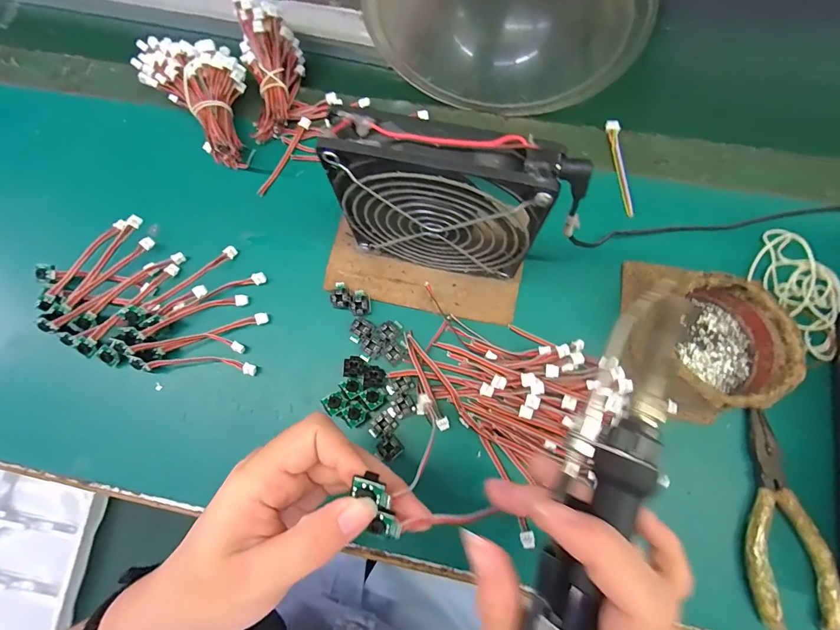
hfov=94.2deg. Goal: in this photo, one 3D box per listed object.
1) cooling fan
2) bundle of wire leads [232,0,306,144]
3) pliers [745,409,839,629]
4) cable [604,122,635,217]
[{"bbox_3d":[0.010,-0.059,0.237,0.113,0.131,0.029,16,77,6],"label":"cooling fan"},{"bbox_3d":[-0.124,-0.209,0.330,0.043,0.035,0.117,-4,97,0],"label":"bundle of wire leads"},{"bbox_3d":[0.224,0.124,0.241,0.045,0.010,0.121,4,72,3],"label":"pliers"},{"bbox_3d":[0.162,-0.120,0.312,0.011,0.007,0.084,-3,71,0],"label":"cable"}]

